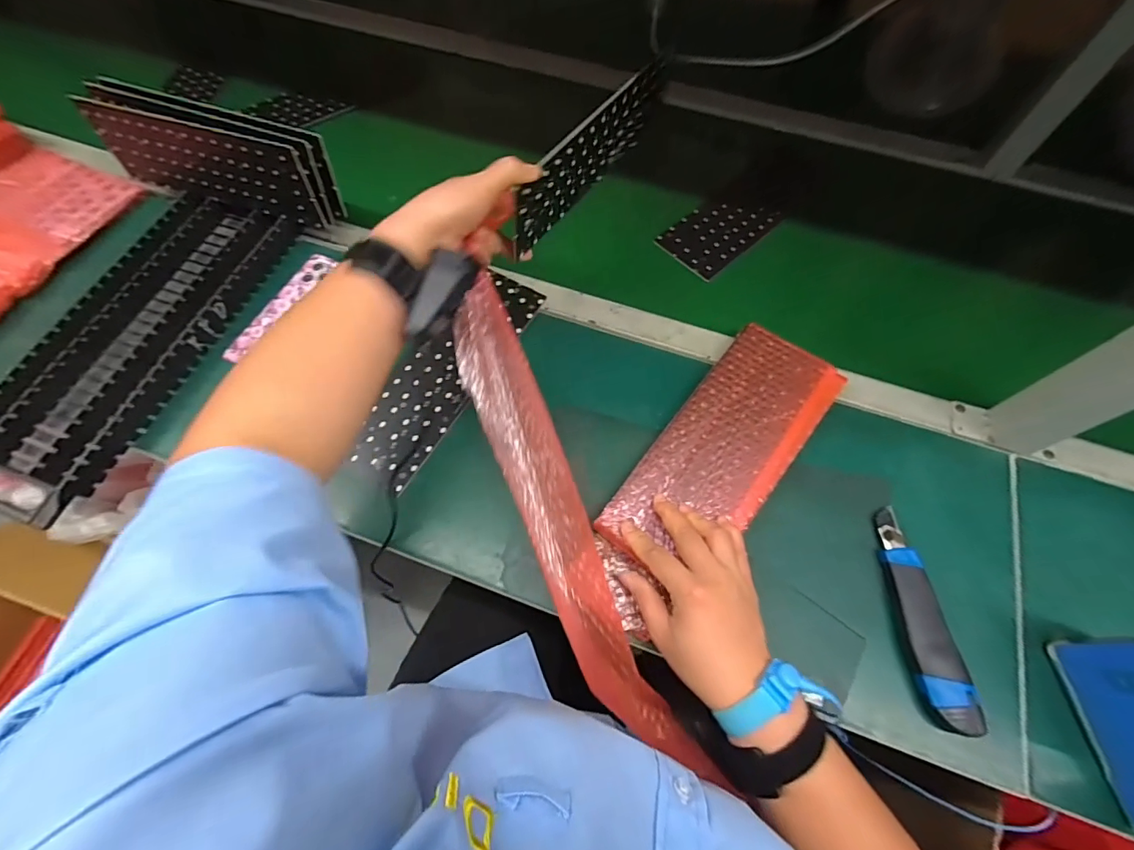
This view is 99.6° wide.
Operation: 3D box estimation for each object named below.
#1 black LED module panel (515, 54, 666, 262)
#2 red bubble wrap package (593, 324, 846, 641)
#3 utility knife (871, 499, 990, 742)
[{"bbox_3d":[0.025,-0.279,0.497,0.007,0.096,0.252,35,68,10],"label":"black LED module panel"},{"bbox_3d":[0.137,0.034,0.461,0.119,0.021,0.321,41,73,16],"label":"red bubble wrap package"},{"bbox_3d":[0.305,0.162,0.415,0.039,0.023,0.176,0,65,-2],"label":"utility knife"}]

